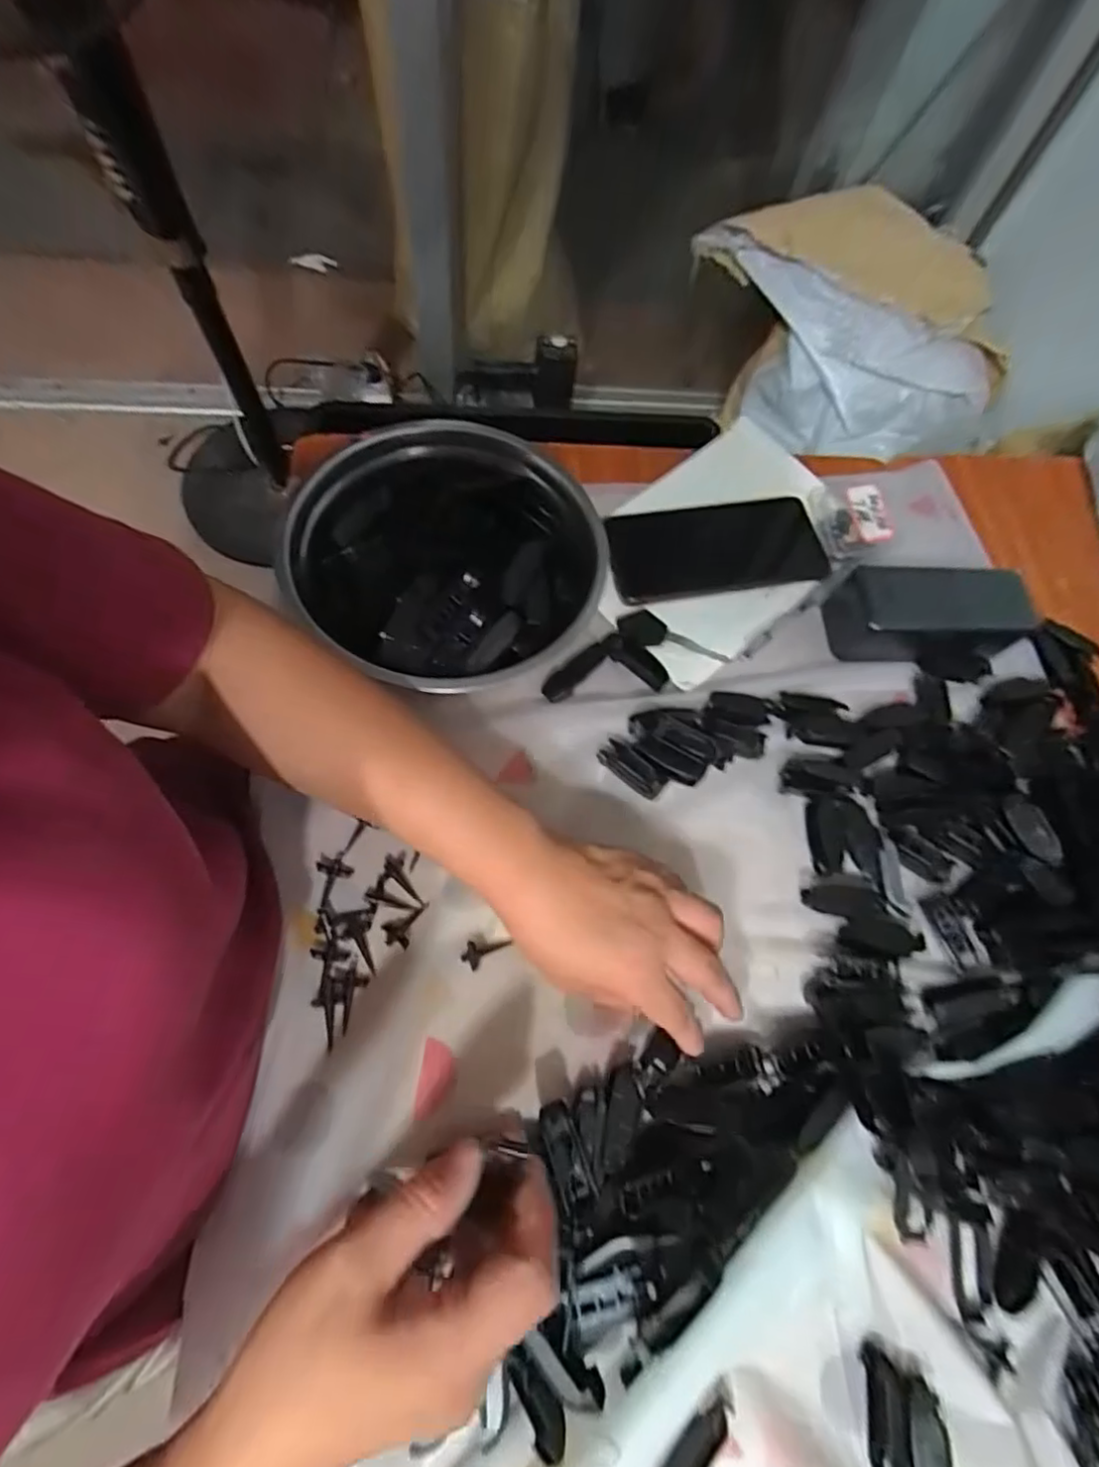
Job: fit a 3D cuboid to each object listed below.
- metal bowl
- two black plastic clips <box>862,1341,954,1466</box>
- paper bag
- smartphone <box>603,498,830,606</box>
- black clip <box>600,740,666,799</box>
[{"bbox_3d":[-0.066,-0.118,0.432,0.192,0.068,0.189,2,67,-5],"label":"metal bowl"},{"bbox_3d":[0.171,0.333,0.299,0.034,0.016,0.060,6,67,-4],"label":"two black plastic clips"},{"bbox_3d":[0.450,-0.612,0.988,0.496,0.291,0.150,26,67,5],"label":"paper bag"},{"bbox_3d":[0.128,-0.141,0.486,0.164,0.012,0.077,-7,68,-9],"label":"smartphone"},{"bbox_3d":[0.054,0.024,0.417,0.046,0.012,0.021,40,69,11],"label":"black clip"}]

